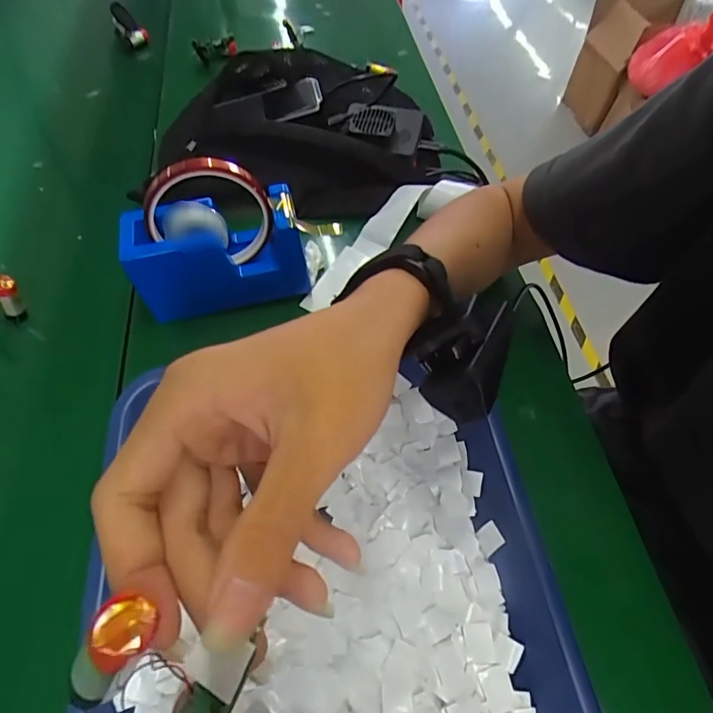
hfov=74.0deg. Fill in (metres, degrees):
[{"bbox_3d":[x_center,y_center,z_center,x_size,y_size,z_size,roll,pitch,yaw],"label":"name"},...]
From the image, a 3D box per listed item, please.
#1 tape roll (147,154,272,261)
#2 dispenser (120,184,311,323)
[{"bbox_3d":[-0.106,-0.101,0.341,0.087,0.085,0.018,-6,57,-9],"label":"tape roll"},{"bbox_3d":[-0.102,-0.087,0.360,0.136,0.097,0.053,-12,58,-12],"label":"dispenser"}]

